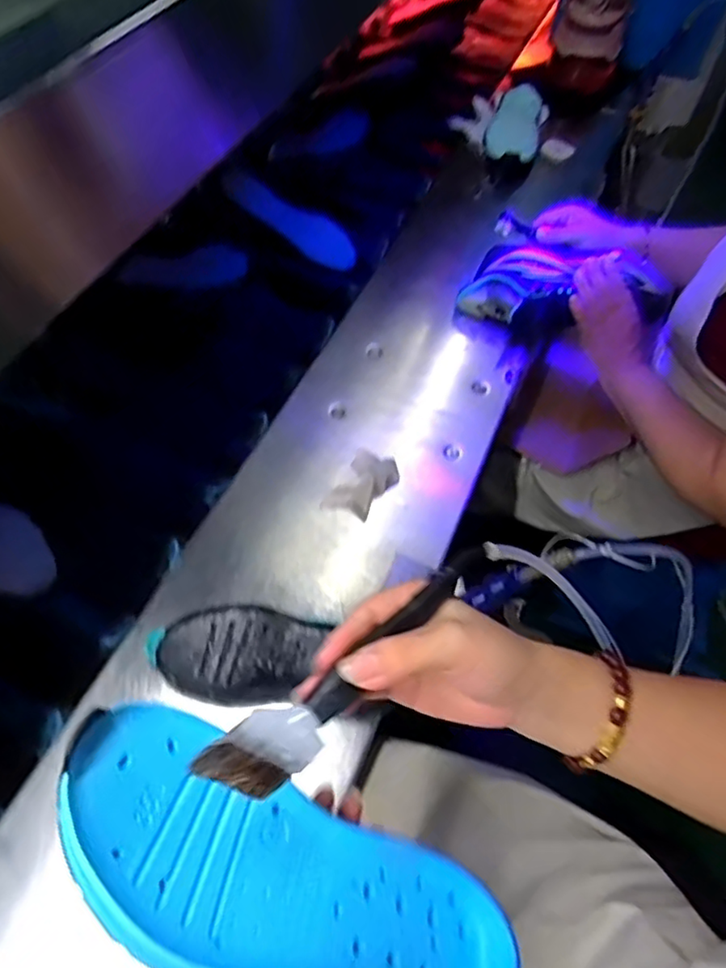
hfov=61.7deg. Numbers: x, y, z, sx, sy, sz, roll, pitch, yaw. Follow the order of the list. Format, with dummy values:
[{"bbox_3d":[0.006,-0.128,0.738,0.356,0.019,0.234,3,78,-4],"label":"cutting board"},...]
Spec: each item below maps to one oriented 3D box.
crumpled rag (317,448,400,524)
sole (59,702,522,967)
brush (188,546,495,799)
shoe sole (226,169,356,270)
[{"bbox_3d":[0.000,-0.006,0.647,0.056,0.032,0.081,27,59,14],"label":"crumpled rag"},{"bbox_3d":[-0.033,0.188,0.286,0.234,0.029,0.084,33,57,-12],"label":"sole"},{"bbox_3d":[0.003,0.082,0.292,0.173,0.020,0.028,-36,62,-27],"label":"brush"},{"bbox_3d":[-0.107,-0.393,0.911,0.213,0.025,0.081,30,56,-14],"label":"shoe sole"}]

